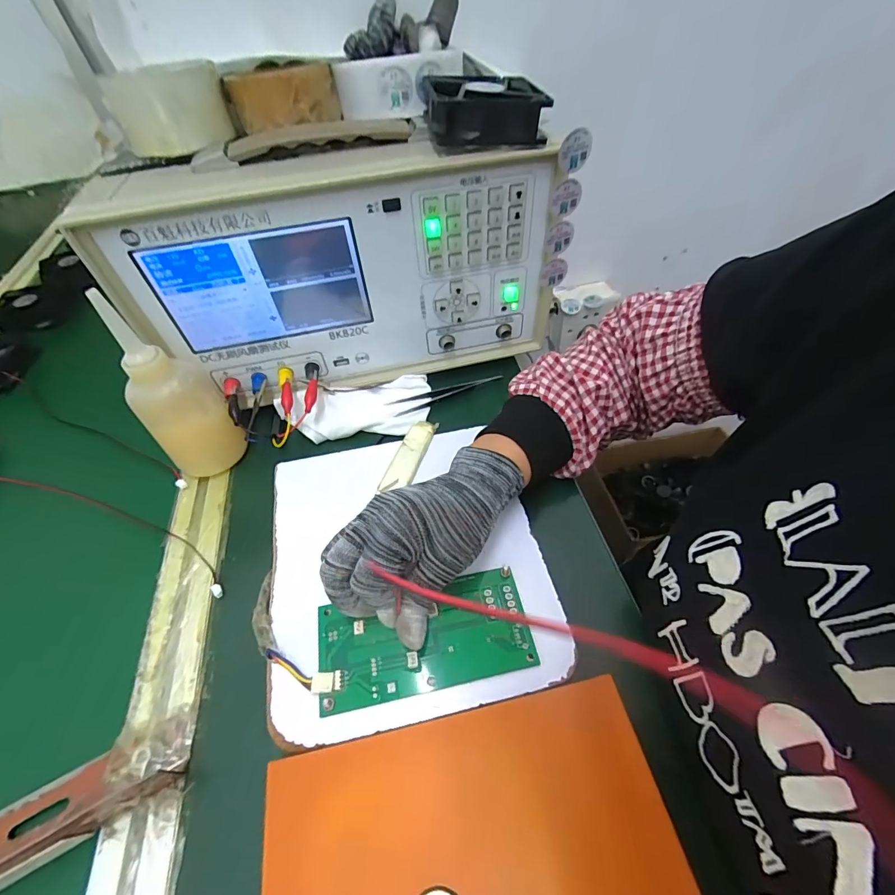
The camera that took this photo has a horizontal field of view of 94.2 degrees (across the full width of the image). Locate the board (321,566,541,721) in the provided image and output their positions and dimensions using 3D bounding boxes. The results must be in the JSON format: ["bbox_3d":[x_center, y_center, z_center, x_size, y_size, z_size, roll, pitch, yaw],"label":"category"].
[{"bbox_3d":[-0.015,0.121,0.269,0.133,0.006,0.063,-11,51,-8],"label":"board"}]

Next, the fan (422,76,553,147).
[{"bbox_3d":[0.027,-0.246,0.302,0.080,0.031,0.081,-4,52,1],"label":"fan"}]

